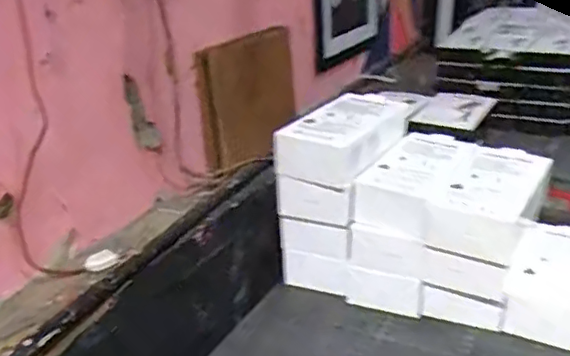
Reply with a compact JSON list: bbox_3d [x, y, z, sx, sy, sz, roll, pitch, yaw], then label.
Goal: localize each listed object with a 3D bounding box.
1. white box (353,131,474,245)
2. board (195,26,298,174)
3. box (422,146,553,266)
[{"bbox_3d":[0.129,0.002,0.578,0.075,0.042,0.154,11,26,31],"label":"white box"},{"bbox_3d":[-0.067,-0.165,1.238,0.029,0.254,0.316,12,27,33],"label":"board"},{"bbox_3d":[0.186,0.018,0.536,0.076,0.042,0.147,11,26,31],"label":"box"}]

